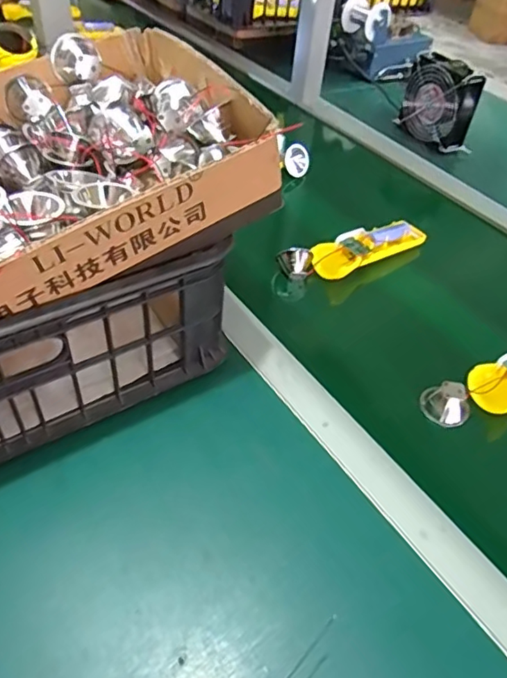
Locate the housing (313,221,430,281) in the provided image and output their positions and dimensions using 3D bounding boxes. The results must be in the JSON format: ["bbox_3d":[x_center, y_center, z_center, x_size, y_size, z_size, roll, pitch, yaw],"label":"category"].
[{"bbox_3d":[0.142,-0.116,0.667,0.155,0.024,0.051,-26,54,-28],"label":"housing"}]

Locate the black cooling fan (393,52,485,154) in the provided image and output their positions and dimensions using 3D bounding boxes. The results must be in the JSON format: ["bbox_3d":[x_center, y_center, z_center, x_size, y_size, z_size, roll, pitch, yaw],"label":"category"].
[{"bbox_3d":[0.295,-0.378,0.873,0.042,0.118,0.125,-29,55,-30],"label":"black cooling fan"}]

